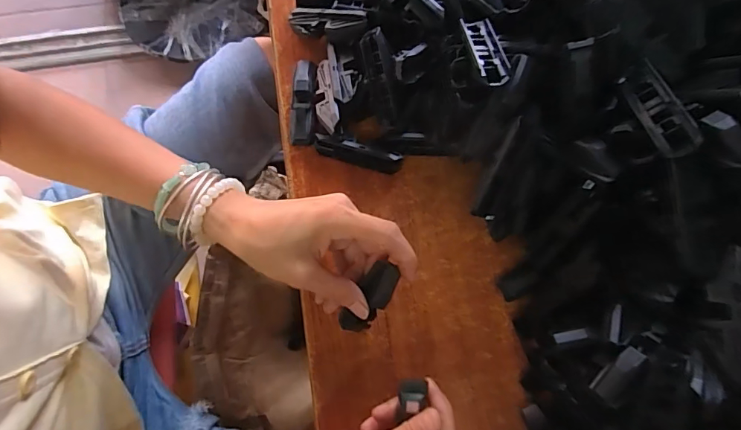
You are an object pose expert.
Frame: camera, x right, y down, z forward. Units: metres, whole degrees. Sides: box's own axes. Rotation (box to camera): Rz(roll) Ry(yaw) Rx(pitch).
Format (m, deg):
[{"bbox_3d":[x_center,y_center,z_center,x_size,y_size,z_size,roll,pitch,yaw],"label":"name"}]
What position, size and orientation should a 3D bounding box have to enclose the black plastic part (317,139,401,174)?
[{"bbox_3d":[-0.010,-0.049,0.353,0.071,0.023,0.012,14,80,2],"label":"black plastic part"}]

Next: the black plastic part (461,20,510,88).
[{"bbox_3d":[0.079,-0.115,0.299,0.022,0.007,0.070,-5,55,-1],"label":"black plastic part"}]

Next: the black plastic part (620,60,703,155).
[{"bbox_3d":[0.169,-0.065,0.257,0.016,0.016,0.069,-8,58,-2],"label":"black plastic part"}]

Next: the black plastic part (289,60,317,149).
[{"bbox_3d":[-0.055,-0.095,0.362,0.020,0.021,0.073,1,80,0],"label":"black plastic part"}]

